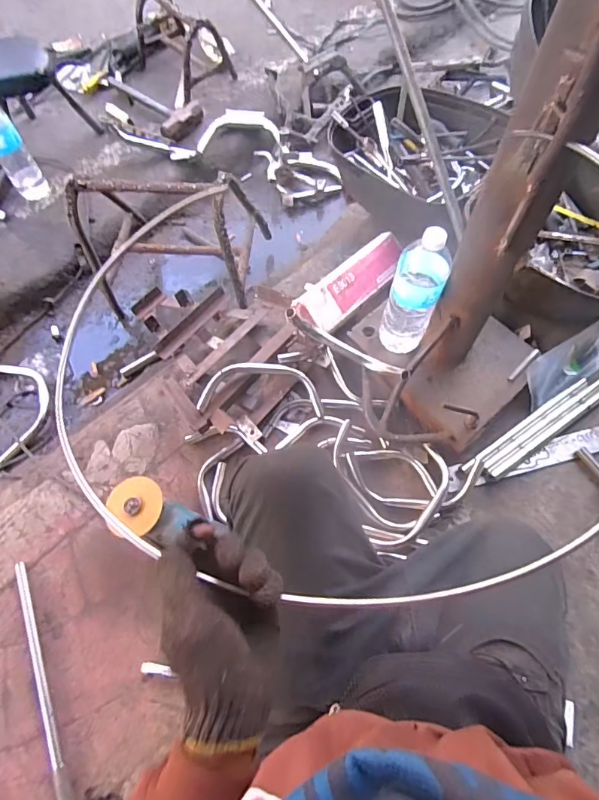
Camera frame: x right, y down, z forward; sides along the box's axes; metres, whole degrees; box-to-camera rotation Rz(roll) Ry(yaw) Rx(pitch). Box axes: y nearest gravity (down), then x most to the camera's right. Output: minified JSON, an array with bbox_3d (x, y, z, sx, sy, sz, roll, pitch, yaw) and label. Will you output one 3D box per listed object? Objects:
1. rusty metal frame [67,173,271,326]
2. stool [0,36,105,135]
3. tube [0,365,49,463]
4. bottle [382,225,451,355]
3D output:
[{"bbox_3d":[-0.295,-0.388,1.064,0.393,0.314,0.303,4,65,3],"label":"rusty metal frame"},{"bbox_3d":[-0.741,-0.838,1.247,0.241,0.220,0.247,-33,68,-13],"label":"stool"},{"bbox_3d":[-0.643,0.012,1.040,0.127,0.044,0.263,-17,62,-4],"label":"tube"},{"bbox_3d":[0.187,-0.168,0.745,0.079,0.246,0.066,18,67,9],"label":"bottle"}]

